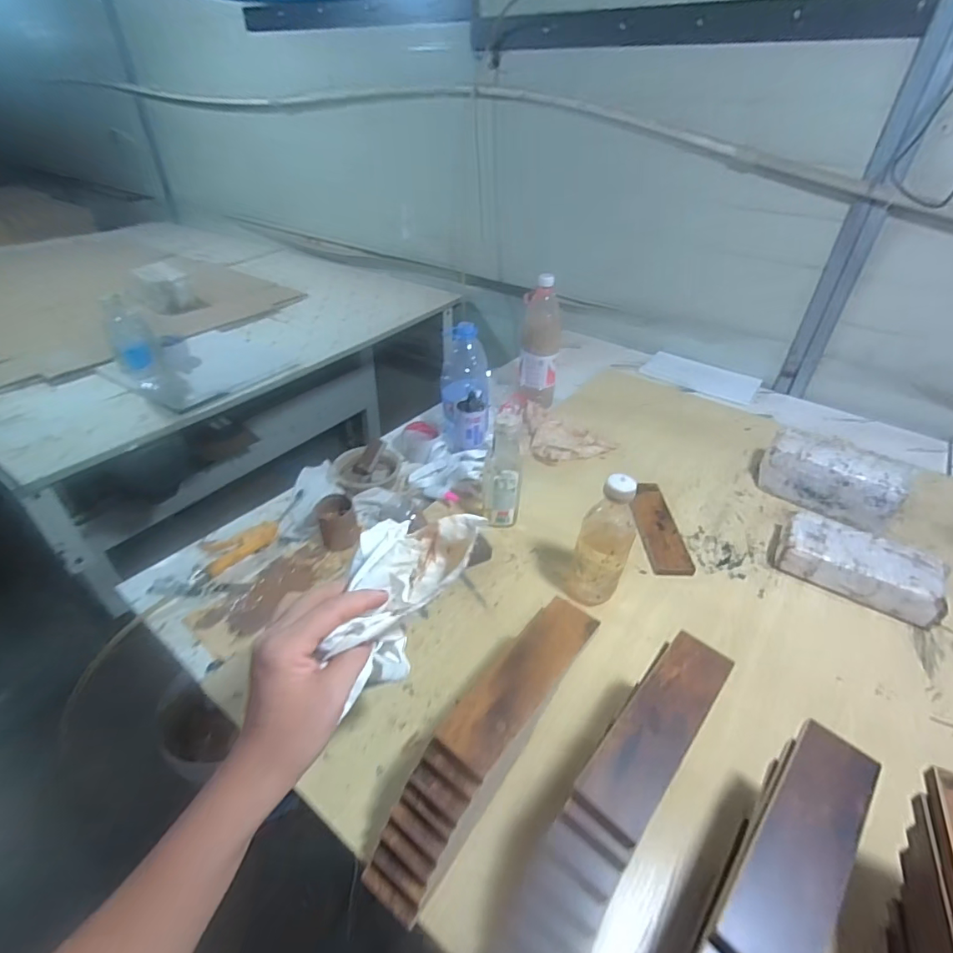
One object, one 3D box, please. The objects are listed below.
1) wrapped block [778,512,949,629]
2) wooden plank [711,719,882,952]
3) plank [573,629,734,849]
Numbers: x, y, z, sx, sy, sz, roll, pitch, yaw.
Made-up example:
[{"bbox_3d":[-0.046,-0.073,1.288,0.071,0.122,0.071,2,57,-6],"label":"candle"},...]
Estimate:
[{"bbox_3d":[0.588,0.140,0.774,0.212,0.066,0.101,23,43,23],"label":"wrapped block"},{"bbox_3d":[0.262,0.288,0.396,0.061,0.021,0.211,31,47,32],"label":"wooden plank"},{"bbox_3d":[0.173,0.228,0.464,0.060,0.018,0.218,29,46,31],"label":"plank"}]

